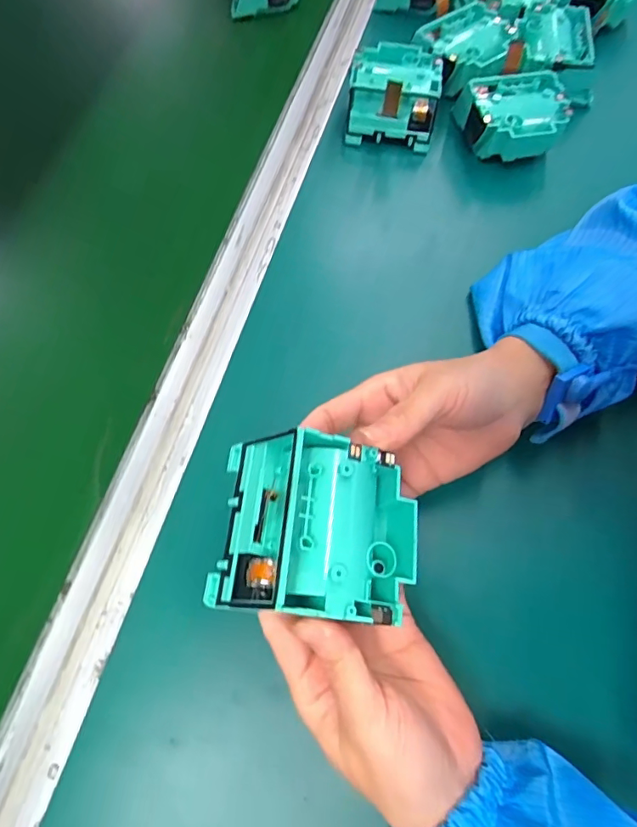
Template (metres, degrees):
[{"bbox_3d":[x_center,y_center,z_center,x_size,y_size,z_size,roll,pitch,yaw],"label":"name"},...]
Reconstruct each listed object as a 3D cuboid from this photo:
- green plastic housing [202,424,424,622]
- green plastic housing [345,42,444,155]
[{"bbox_3d":[0.001,0.050,0.224,0.082,0.042,0.075,16,66,-22],"label":"green plastic housing"},{"bbox_3d":[0.063,-0.269,0.435,0.072,0.047,0.075,5,68,1],"label":"green plastic housing"}]

